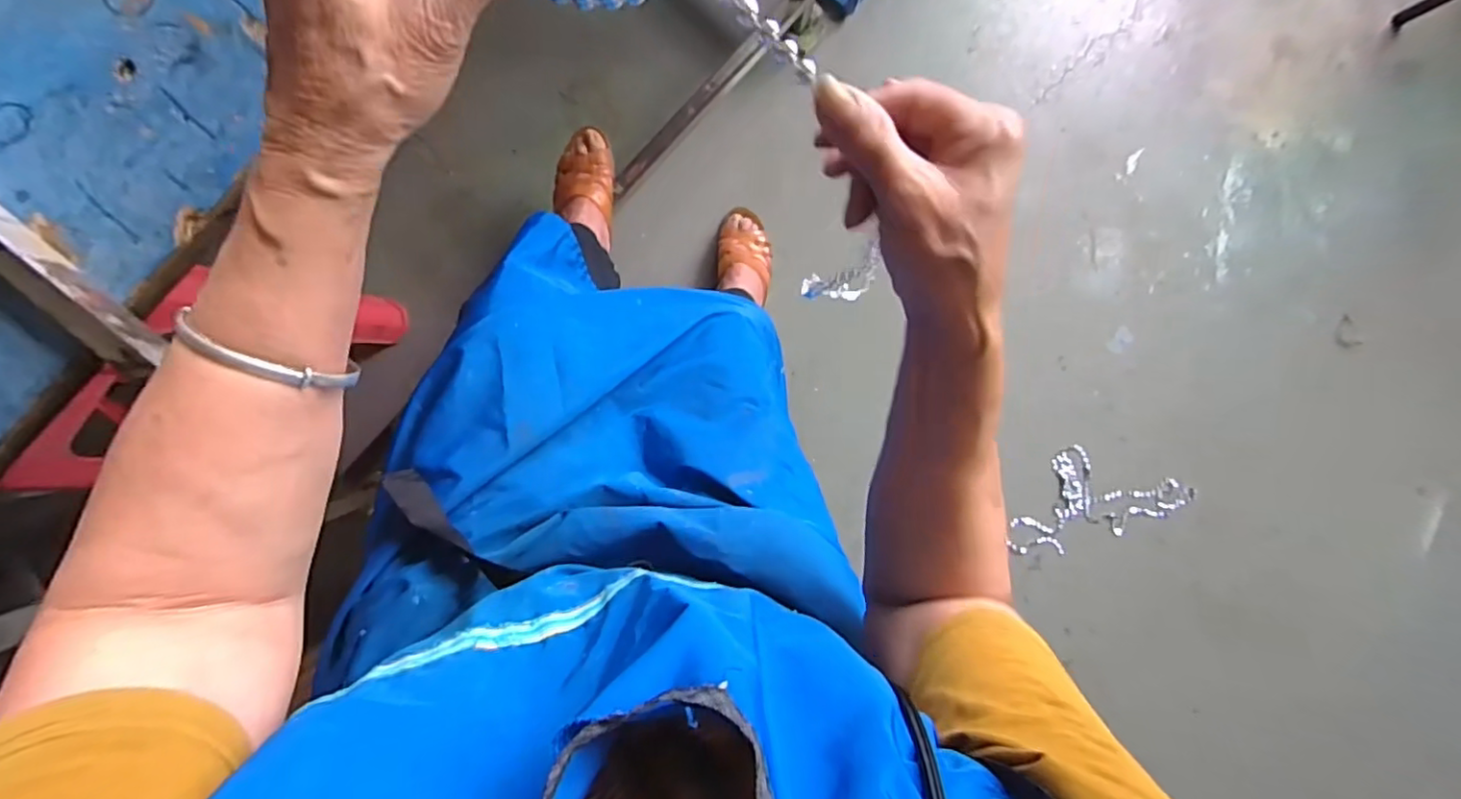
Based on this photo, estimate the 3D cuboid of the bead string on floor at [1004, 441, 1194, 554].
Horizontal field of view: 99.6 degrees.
[{"bbox_3d":[0.627,0.159,1.063,0.316,0.019,0.165,-19,92,-2],"label":"bead string on floor"}]

